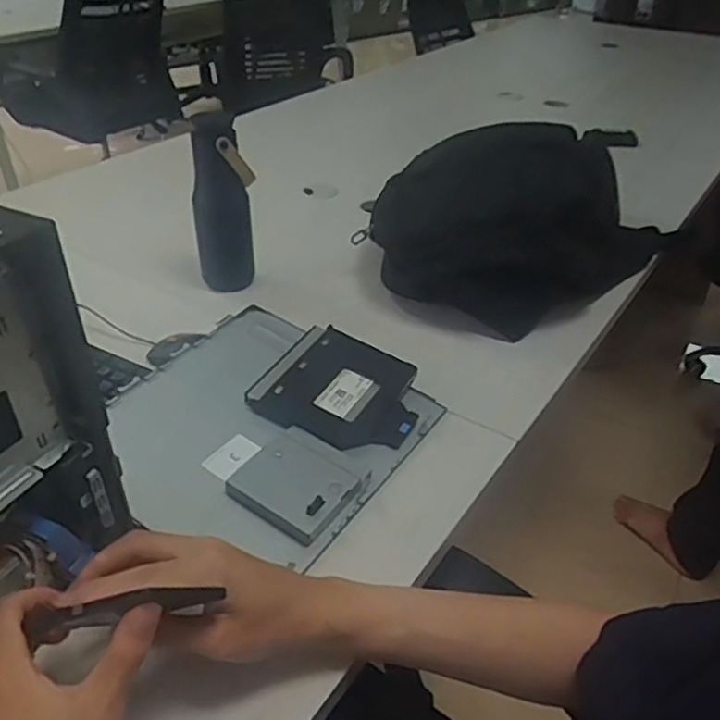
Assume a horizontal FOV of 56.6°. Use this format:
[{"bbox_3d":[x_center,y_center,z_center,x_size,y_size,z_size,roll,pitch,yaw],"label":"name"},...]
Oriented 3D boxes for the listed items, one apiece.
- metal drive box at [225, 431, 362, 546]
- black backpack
[{"bbox_3d":[-0.057,0.107,0.588,0.095,0.019,0.083,22,41,26],"label":"metal drive box"},{"bbox_3d":[0.202,-0.205,0.918,0.393,0.167,0.303,-29,45,-34],"label":"black backpack"}]

